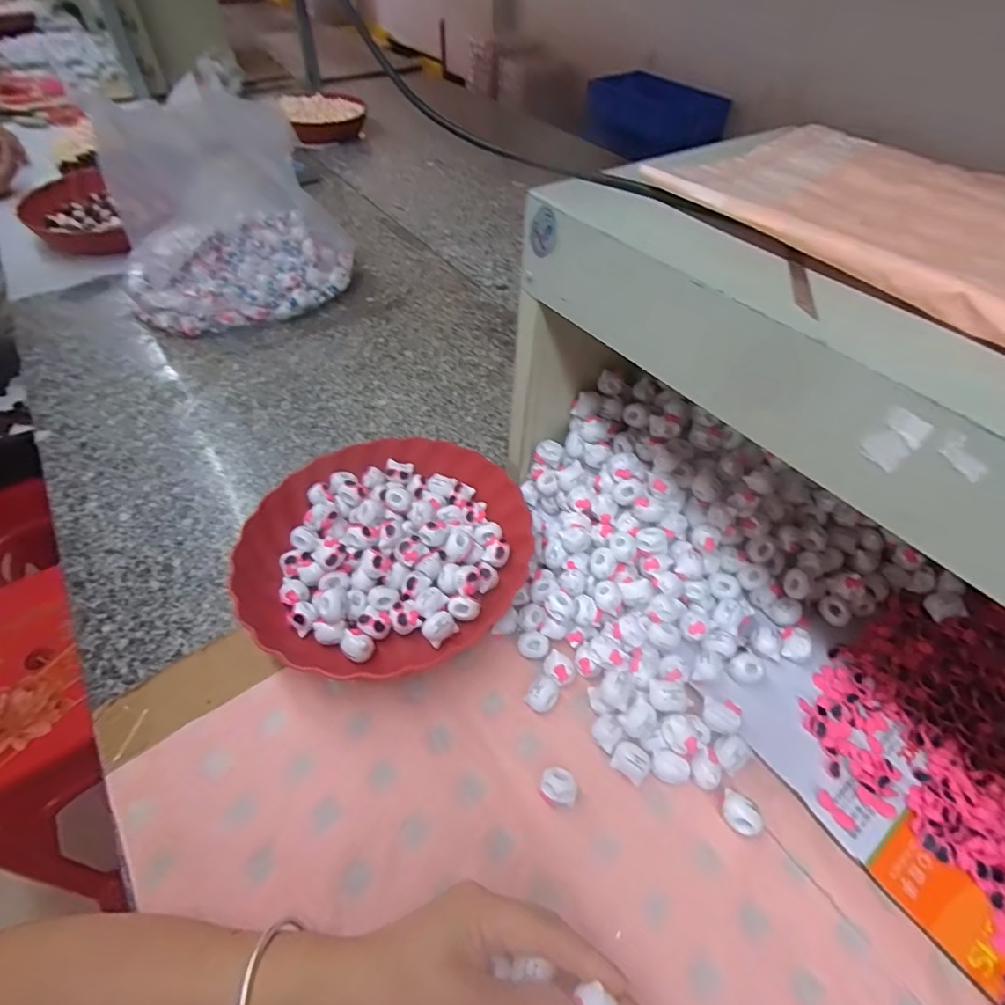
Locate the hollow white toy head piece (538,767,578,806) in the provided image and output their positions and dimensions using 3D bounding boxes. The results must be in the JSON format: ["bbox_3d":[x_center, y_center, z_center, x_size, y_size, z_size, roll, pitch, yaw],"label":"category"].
[{"bbox_3d":[0.038,0.193,0.348,0.025,0.016,0.021,2,49,4],"label":"hollow white toy head piece"}]

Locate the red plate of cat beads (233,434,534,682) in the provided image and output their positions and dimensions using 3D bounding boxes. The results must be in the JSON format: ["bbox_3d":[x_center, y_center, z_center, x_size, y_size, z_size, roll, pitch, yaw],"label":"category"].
[{"bbox_3d":[-0.101,0.034,0.461,0.235,0.044,0.232,-1,49,2],"label":"red plate of cat beads"}]

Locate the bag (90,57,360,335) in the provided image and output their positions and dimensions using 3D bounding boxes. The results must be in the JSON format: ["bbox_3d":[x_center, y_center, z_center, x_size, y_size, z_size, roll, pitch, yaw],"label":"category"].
[{"bbox_3d":[-0.401,-0.447,0.761,0.294,0.224,0.378,-17,50,-12],"label":"bag"}]

